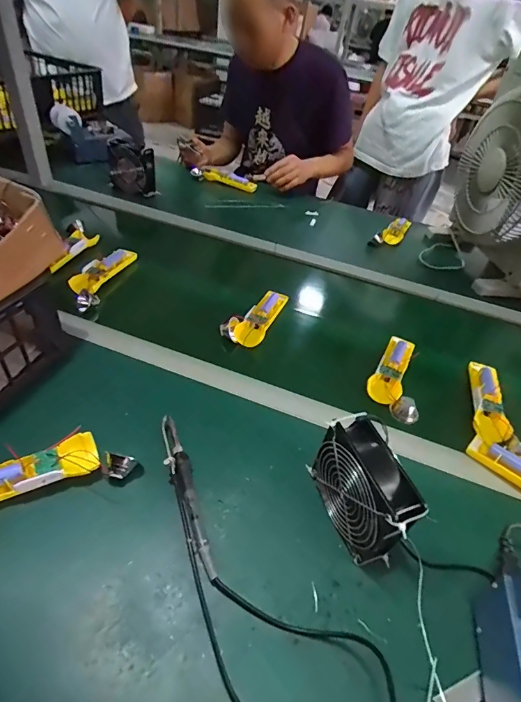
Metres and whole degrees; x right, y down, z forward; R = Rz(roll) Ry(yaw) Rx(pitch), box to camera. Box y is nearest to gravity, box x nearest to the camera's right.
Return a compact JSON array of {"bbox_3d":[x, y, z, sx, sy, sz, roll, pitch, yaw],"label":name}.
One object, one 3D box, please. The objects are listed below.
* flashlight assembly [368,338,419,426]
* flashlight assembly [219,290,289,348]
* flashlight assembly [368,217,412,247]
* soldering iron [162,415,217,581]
[{"bbox_3d":[0.239,0.042,0.660,0.085,0.032,0.159,26,45,17],"label":"flashlight assembly"},{"bbox_3d":[-0.003,-0.069,0.727,0.067,0.033,0.171,23,44,14],"label":"flashlight assembly"},{"bbox_3d":[0.360,-0.317,1.055,0.049,0.033,0.181,35,48,25],"label":"flashlight assembly"},{"bbox_3d":[-0.091,0.161,0.465,0.027,0.029,0.202,-8,45,-19],"label":"soldering iron"}]

